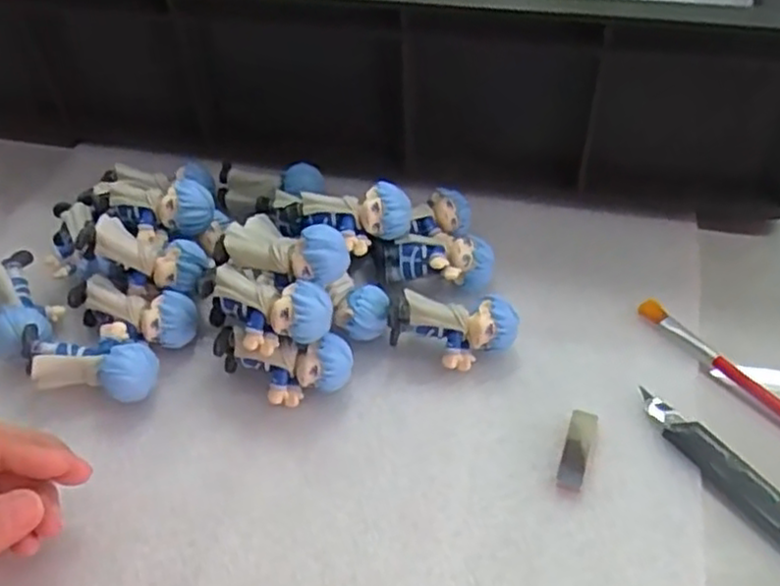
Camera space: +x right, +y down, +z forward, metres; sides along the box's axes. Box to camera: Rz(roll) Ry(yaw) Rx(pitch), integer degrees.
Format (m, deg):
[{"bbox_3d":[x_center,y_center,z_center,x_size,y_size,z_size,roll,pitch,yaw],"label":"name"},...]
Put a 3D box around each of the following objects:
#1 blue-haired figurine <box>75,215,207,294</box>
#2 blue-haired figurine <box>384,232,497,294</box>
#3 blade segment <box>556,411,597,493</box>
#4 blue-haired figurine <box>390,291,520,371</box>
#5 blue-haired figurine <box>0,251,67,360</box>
[{"bbox_3d":[-0.125,-0.018,0.367,0.063,0.026,0.029,19,49,-2],"label":"blue-haired figurine"},{"bbox_3d":[0.025,-0.016,0.380,0.057,0.023,0.024,2,47,6],"label":"blue-haired figurine"},{"bbox_3d":[0.083,0.069,0.316,0.012,0.005,0.038,14,49,16],"label":"blade segment"},{"bbox_3d":[0.031,0.018,0.348,0.061,0.029,0.024,-1,47,2],"label":"blue-haired figurine"},{"bbox_3d":[-0.191,0.010,0.373,0.034,0.026,0.068,-25,50,-19],"label":"blue-haired figurine"}]

